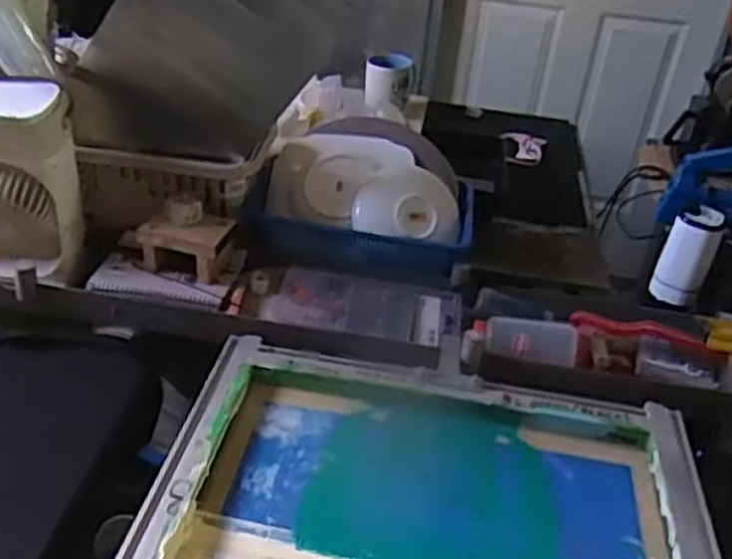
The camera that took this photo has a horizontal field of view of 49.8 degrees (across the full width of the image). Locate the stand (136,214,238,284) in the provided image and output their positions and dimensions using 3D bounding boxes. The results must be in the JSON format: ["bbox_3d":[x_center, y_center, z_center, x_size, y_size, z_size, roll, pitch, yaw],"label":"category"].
[{"bbox_3d":[-0.239,-0.046,1.063,0.119,0.064,0.079,13,35,11],"label":"stand"}]

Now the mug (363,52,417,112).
[{"bbox_3d":[0.051,-0.413,1.636,0.104,0.089,0.098,5,34,-1],"label":"mug"}]

